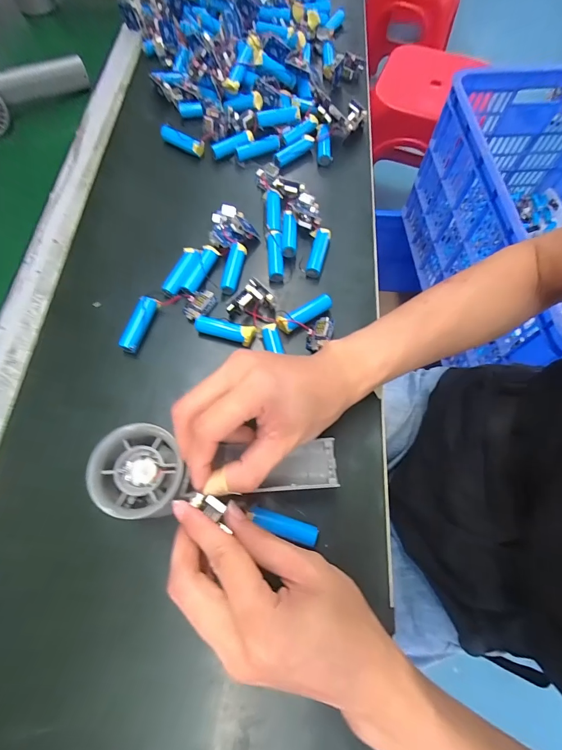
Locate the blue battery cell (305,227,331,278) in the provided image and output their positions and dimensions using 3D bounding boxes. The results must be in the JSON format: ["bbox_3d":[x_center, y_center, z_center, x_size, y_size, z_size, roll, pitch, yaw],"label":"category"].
[{"bbox_3d":[0.036,-0.119,0.344,0.016,0.015,0.051,15,68,5],"label":"blue battery cell"}]

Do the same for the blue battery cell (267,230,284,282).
[{"bbox_3d":[-0.005,-0.116,0.342,0.014,0.014,0.051,-3,68,-3],"label":"blue battery cell"}]

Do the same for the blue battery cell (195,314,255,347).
[{"bbox_3d":[-0.050,-0.040,0.308,0.054,0.014,0.014,18,68,6],"label":"blue battery cell"}]

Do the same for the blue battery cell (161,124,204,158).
[{"bbox_3d":[-0.111,-0.263,0.395,0.053,0.015,0.012,30,70,11],"label":"blue battery cell"}]

